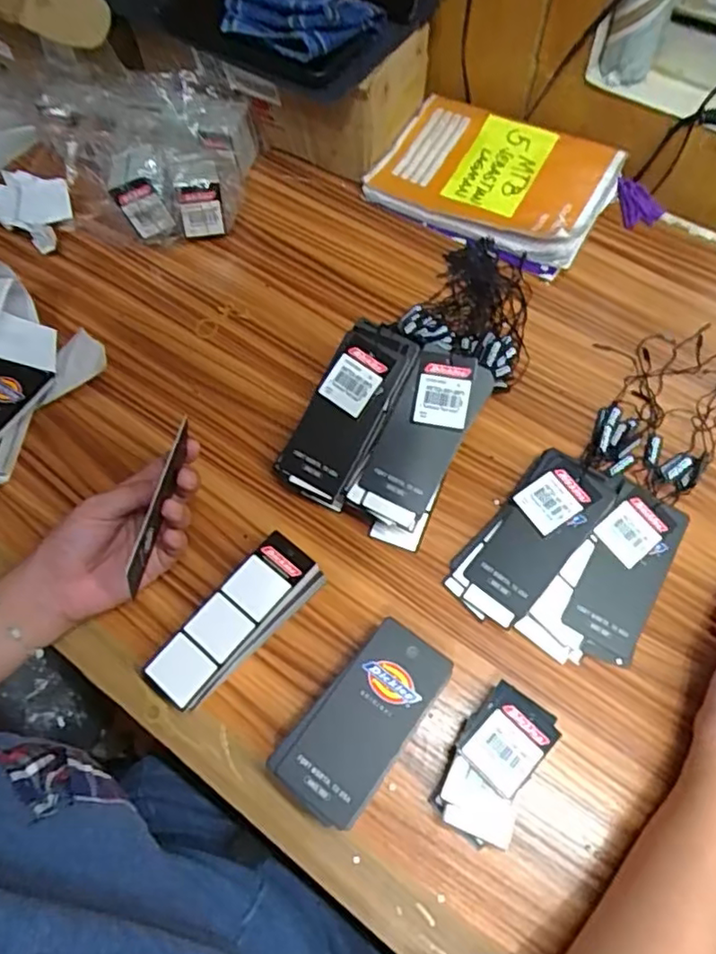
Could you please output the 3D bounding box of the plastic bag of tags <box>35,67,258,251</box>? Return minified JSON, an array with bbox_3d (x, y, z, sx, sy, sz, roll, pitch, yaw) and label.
[{"bbox_3d":[-0.191,-0.289,0.559,0.193,0.082,0.153,-10,64,-2],"label":"plastic bag of tags"}]

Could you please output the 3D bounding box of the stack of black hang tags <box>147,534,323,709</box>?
[{"bbox_3d":[-0.078,0.095,0.402,0.040,0.033,0.118,37,71,19],"label":"stack of black hang tags"}]

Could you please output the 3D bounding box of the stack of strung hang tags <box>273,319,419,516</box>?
[{"bbox_3d":[-0.007,-0.043,0.438,0.052,0.028,0.131,31,97,17],"label":"stack of strung hang tags"}]

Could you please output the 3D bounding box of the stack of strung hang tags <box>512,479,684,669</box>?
[{"bbox_3d":[0.171,0.069,0.408,0.064,0.024,0.129,37,71,19],"label":"stack of strung hang tags"}]

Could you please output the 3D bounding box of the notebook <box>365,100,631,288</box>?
[{"bbox_3d":[0.125,-0.275,0.574,0.200,0.028,0.145,28,69,16],"label":"notebook"}]

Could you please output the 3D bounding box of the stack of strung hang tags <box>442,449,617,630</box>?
[{"bbox_3d":[0.118,0.040,0.422,0.058,0.029,0.124,38,71,19],"label":"stack of strung hang tags"}]

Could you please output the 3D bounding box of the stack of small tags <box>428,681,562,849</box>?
[{"bbox_3d":[0.079,0.168,0.363,0.047,0.029,0.081,29,69,16],"label":"stack of small tags"}]

